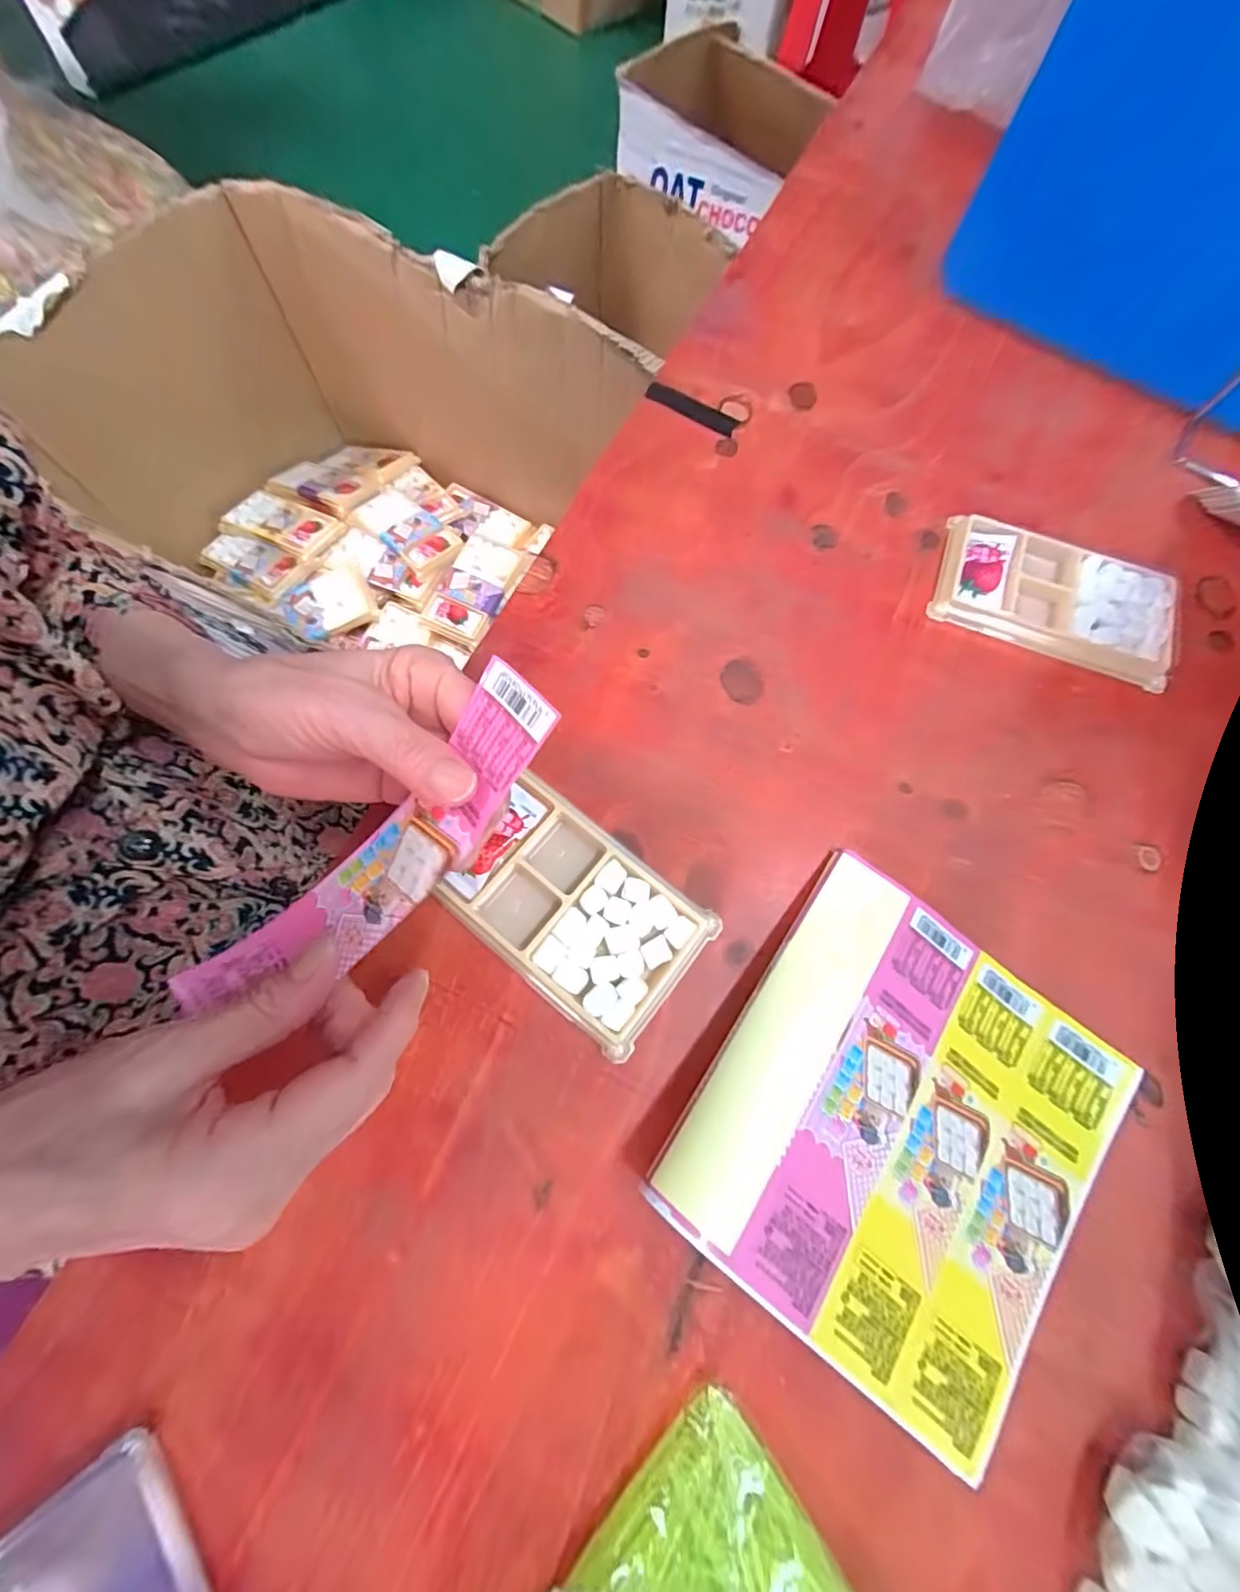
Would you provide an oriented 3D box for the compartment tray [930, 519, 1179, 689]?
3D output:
[{"bbox_3d":[0.261,-0.120,0.321,0.133,0.014,0.075,21,72,4],"label":"compartment tray"}]

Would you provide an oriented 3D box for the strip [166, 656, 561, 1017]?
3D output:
[{"bbox_3d":[-0.084,0.021,0.188,0.158,0.027,0.041,-43,78,5],"label":"strip"}]

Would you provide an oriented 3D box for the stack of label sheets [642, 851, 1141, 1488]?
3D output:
[{"bbox_3d":[0.126,0.140,0.222,0.171,0.036,0.173,36,74,9],"label":"stack of label sheets"}]

